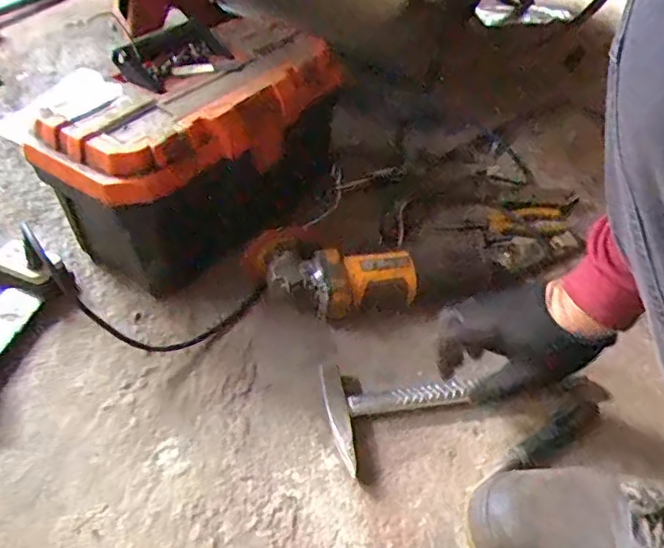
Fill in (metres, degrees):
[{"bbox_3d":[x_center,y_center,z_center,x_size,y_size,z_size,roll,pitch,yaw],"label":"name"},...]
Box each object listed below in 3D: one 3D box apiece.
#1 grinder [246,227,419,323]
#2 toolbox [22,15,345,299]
[{"bbox_3d":[0.004,0.009,0.656,0.183,0.075,0.077,3,44,0],"label":"grinder"},{"bbox_3d":[-0.159,-0.169,0.729,0.187,0.183,0.372,27,49,23],"label":"toolbox"}]

